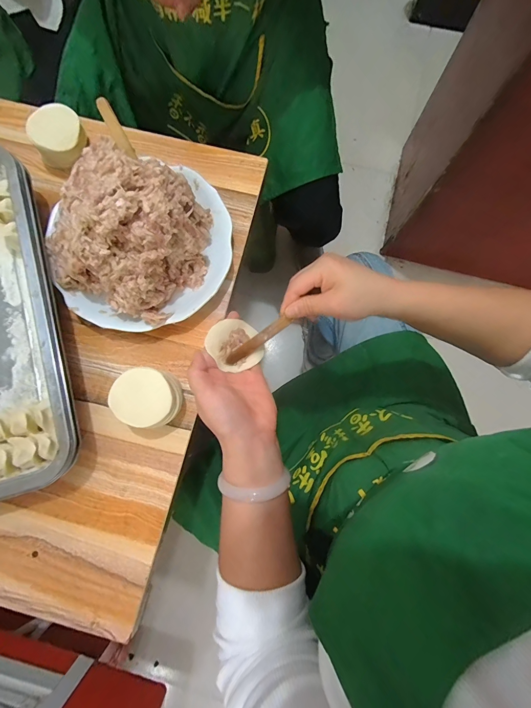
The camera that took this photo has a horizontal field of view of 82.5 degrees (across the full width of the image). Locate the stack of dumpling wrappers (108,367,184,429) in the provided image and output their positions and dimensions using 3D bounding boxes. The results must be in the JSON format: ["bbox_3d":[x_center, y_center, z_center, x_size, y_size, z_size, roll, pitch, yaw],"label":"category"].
[{"bbox_3d":[-0.125,0.049,0.334,0.066,0.051,0.059,34,81,6],"label":"stack of dumpling wrappers"}]

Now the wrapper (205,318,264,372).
[{"bbox_3d":[-0.032,-0.011,0.334,0.054,0.020,0.058,0,79,0],"label":"wrapper"}]

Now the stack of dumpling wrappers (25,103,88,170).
[{"bbox_3d":[-0.261,-0.275,0.385,0.066,0.049,0.052,-39,82,-7],"label":"stack of dumpling wrappers"}]

